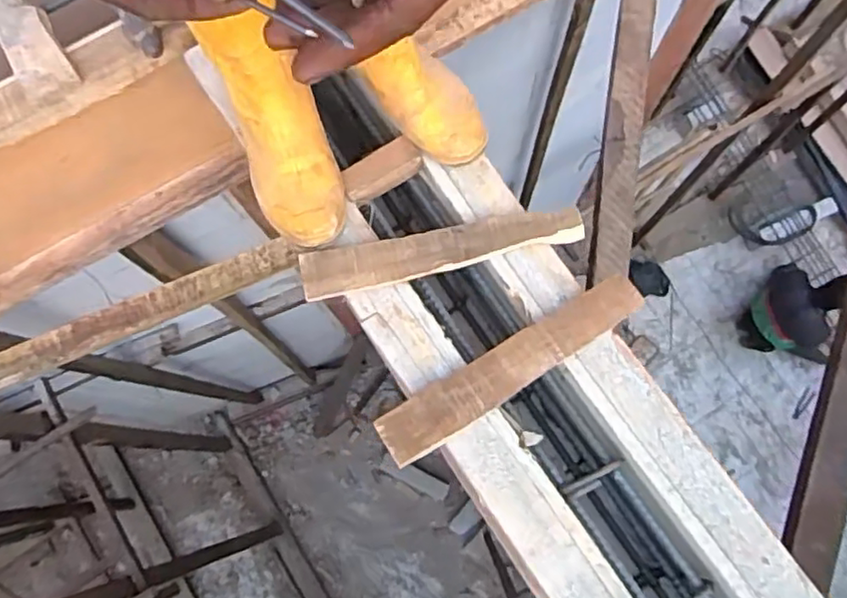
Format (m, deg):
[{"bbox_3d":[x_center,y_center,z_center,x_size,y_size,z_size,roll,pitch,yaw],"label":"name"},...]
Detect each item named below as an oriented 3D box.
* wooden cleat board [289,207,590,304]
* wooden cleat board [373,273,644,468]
[{"bbox_3d":[0.022,-0.061,0.793,0.334,0.020,0.057,-13,76,-1],"label":"wooden cleat board"},{"bbox_3d":[0.102,0.073,0.757,0.337,0.021,0.058,-32,78,-6],"label":"wooden cleat board"}]

